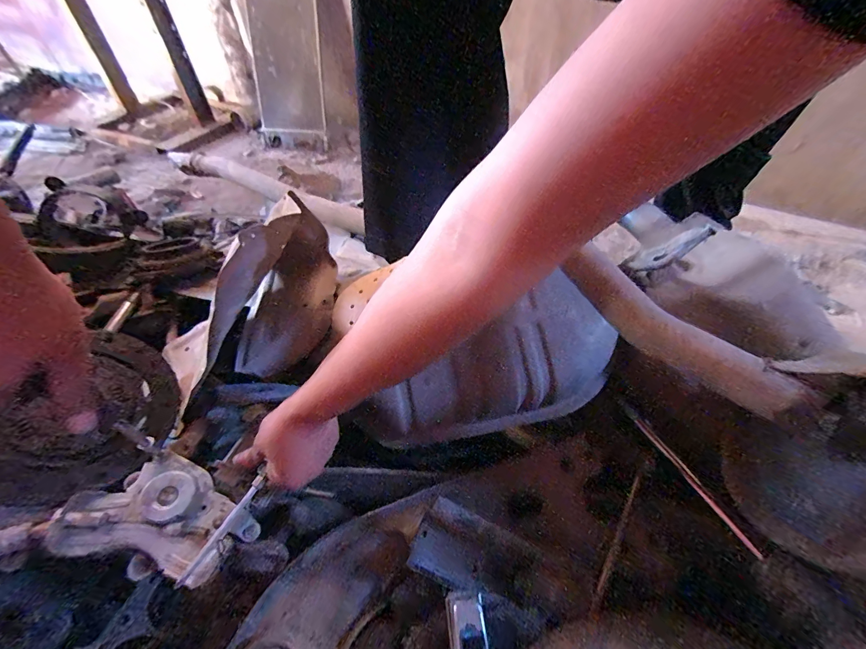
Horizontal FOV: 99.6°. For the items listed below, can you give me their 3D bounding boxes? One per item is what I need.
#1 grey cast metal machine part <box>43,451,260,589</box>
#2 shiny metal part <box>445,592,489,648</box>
[{"bbox_3d":[-0.257,0.190,0.359,0.144,0.069,0.099,11,49,10],"label":"grey cast metal machine part"},{"bbox_3d":[0.032,0.282,0.325,0.033,0.020,0.069,-3,48,-3],"label":"shiny metal part"}]

